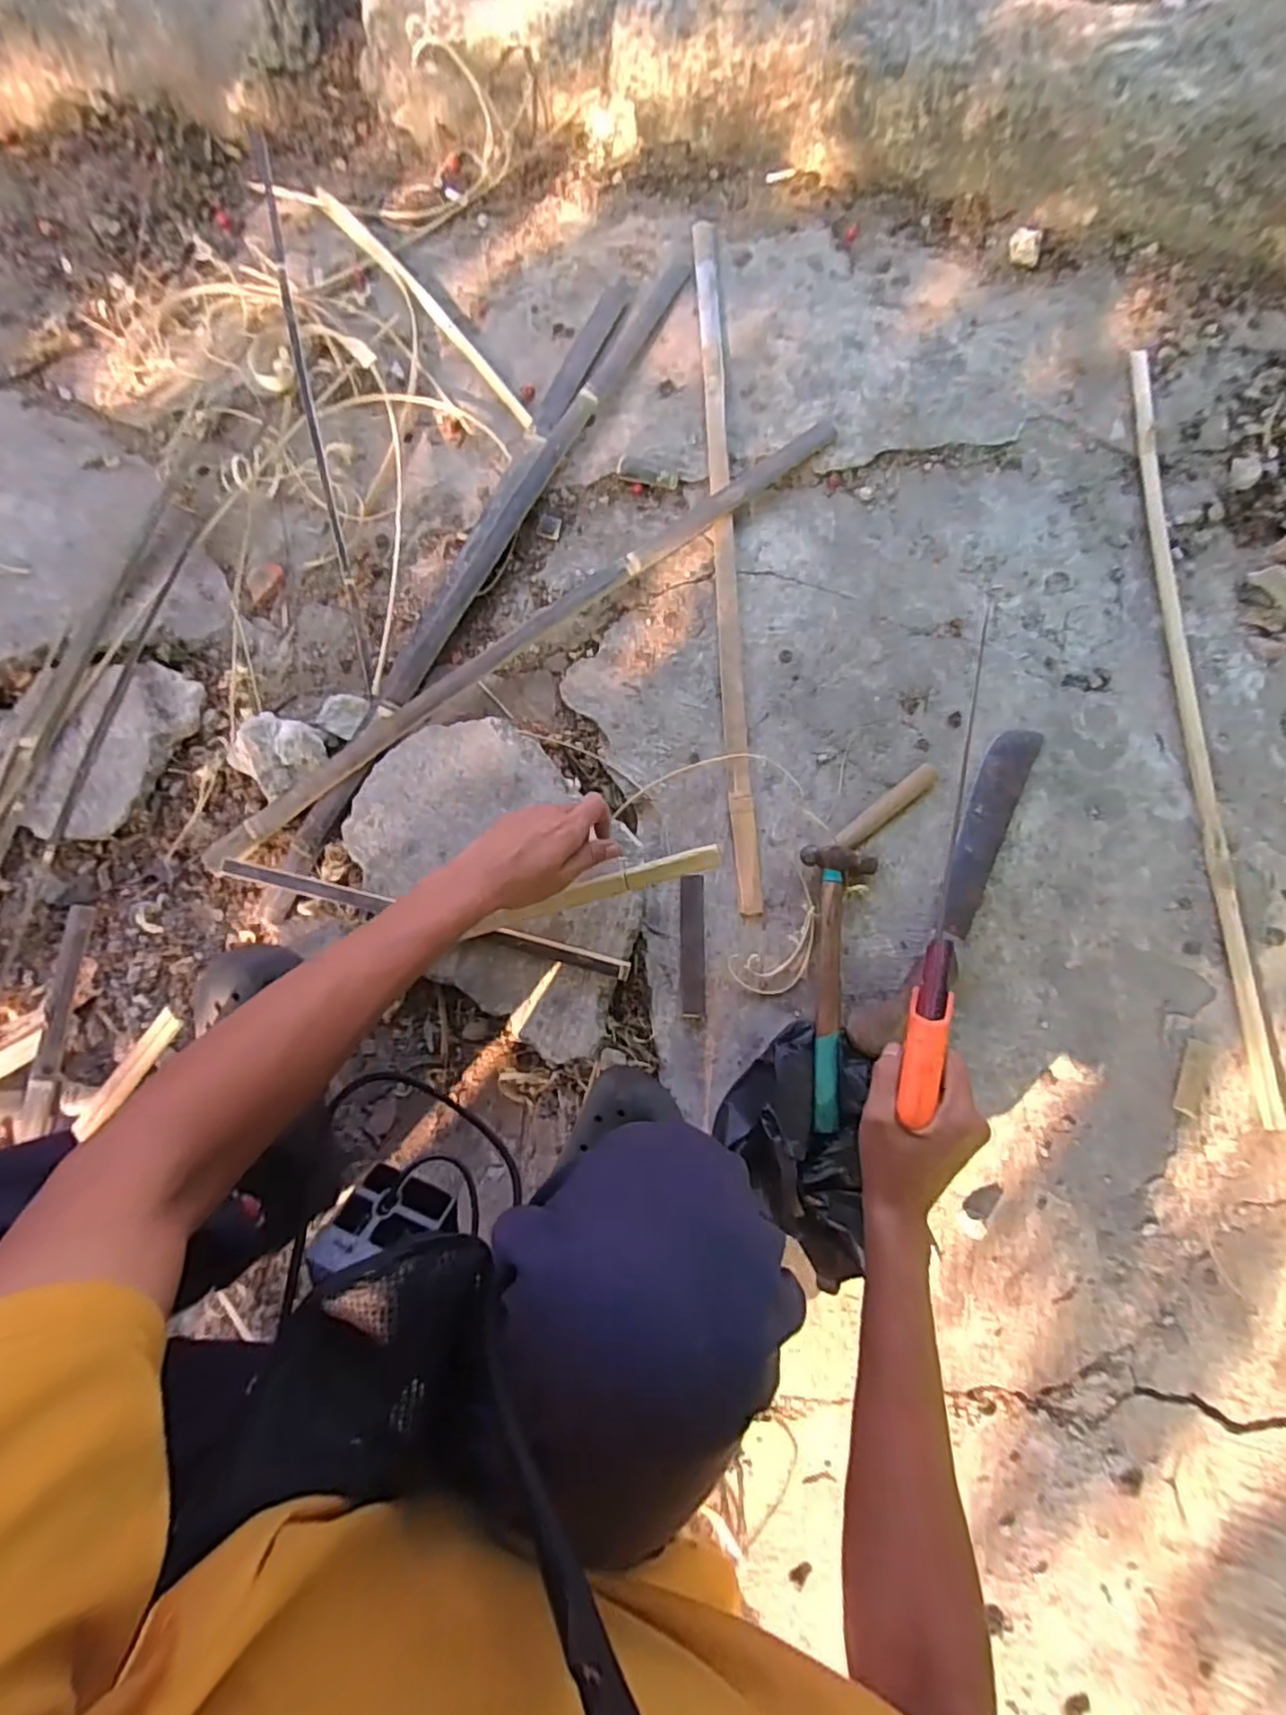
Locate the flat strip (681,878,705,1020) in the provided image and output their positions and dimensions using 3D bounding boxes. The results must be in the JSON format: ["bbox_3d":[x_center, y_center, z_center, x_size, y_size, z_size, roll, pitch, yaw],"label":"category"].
[{"bbox_3d":[0.052,0.093,0.700,0.025,0.004,0.146,0,84,2],"label":"flat strip"}]

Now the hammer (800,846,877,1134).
[{"bbox_3d":[0.193,0.127,0.680,0.070,0.052,0.274,4,84,2],"label":"hammer"}]

